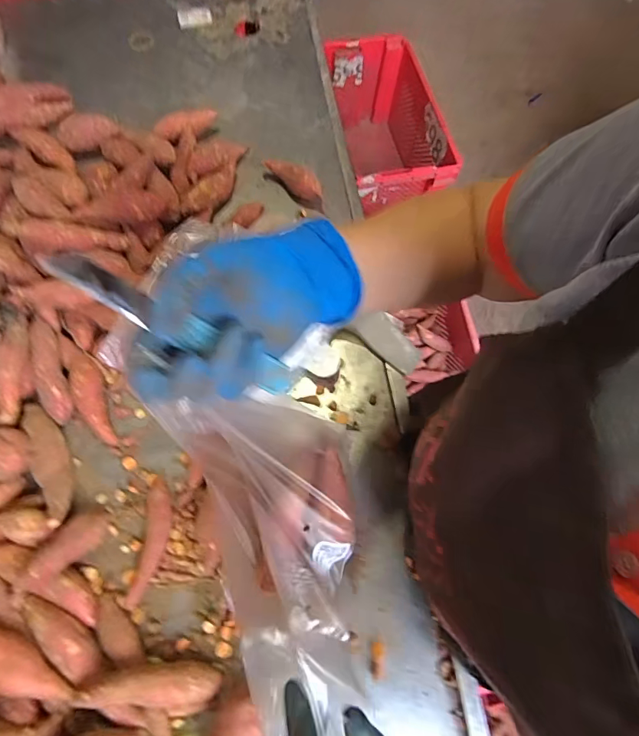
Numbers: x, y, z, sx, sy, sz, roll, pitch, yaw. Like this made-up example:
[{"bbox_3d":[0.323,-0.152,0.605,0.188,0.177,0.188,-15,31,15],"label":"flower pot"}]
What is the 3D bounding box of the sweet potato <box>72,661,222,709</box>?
[{"bbox_3d":[-0.167,0.319,0.440,0.137,0.031,0.037,5,68,-14],"label":"sweet potato"}]

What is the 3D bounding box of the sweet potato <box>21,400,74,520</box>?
[{"bbox_3d":[-0.317,0.105,0.517,0.032,0.031,0.150,-24,72,-11],"label":"sweet potato"}]

